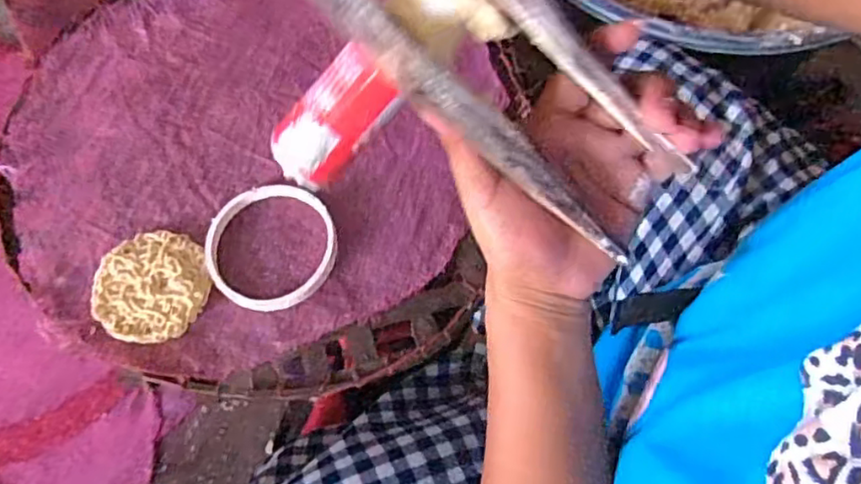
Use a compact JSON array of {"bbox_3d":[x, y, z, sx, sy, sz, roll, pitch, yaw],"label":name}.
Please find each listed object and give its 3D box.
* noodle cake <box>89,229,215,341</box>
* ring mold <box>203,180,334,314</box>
[{"bbox_3d":[-0.186,0.029,0.428,0.073,0.012,0.076,-24,67,-8],"label":"noodle cake"},{"bbox_3d":[-0.109,0.002,0.440,0.088,0.007,0.091,-1,65,2],"label":"ring mold"}]

